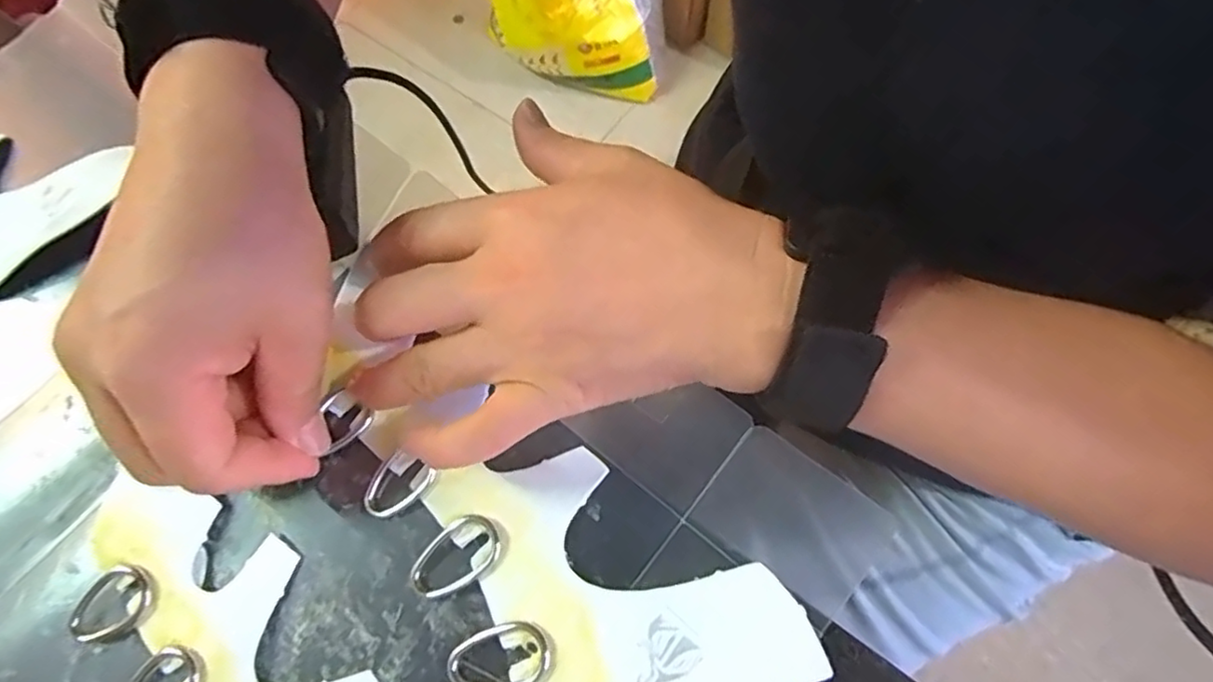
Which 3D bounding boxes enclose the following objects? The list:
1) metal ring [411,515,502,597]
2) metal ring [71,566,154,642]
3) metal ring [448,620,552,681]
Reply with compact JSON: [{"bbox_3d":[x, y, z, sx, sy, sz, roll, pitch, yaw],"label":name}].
[{"bbox_3d":[-0.051,0.073,0.216,0.032,0.005,0.020,-38,72,-12],"label":"metal ring"},{"bbox_3d":[-0.164,0.088,0.213,0.028,0.006,0.019,-37,72,-12],"label":"metal ring"},{"bbox_3d":[-0.034,0.101,0.205,0.032,0.008,0.020,-14,69,-4],"label":"metal ring"}]

